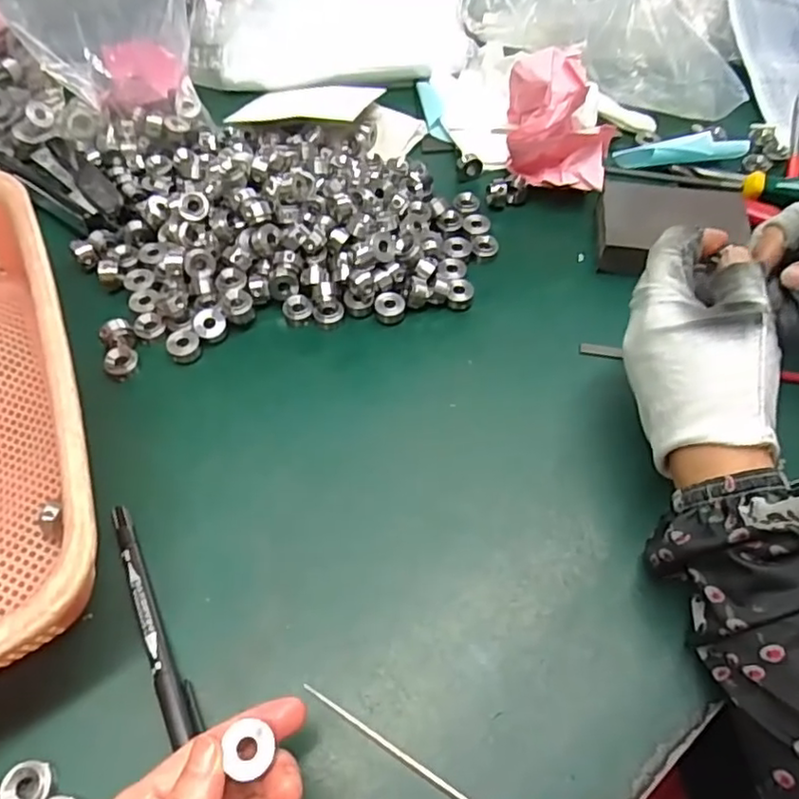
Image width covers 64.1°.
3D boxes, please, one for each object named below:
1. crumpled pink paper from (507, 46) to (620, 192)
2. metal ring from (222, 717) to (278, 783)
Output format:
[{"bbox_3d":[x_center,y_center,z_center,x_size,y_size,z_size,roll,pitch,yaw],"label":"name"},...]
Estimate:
[{"bbox_3d":[0.116,-0.199,0.473,0.073,0.073,0.089,6,57,2],"label":"crumpled pink paper"},{"bbox_3d":[-0.055,0.126,0.233,0.017,0.005,0.018,5,57,1],"label":"metal ring"}]

